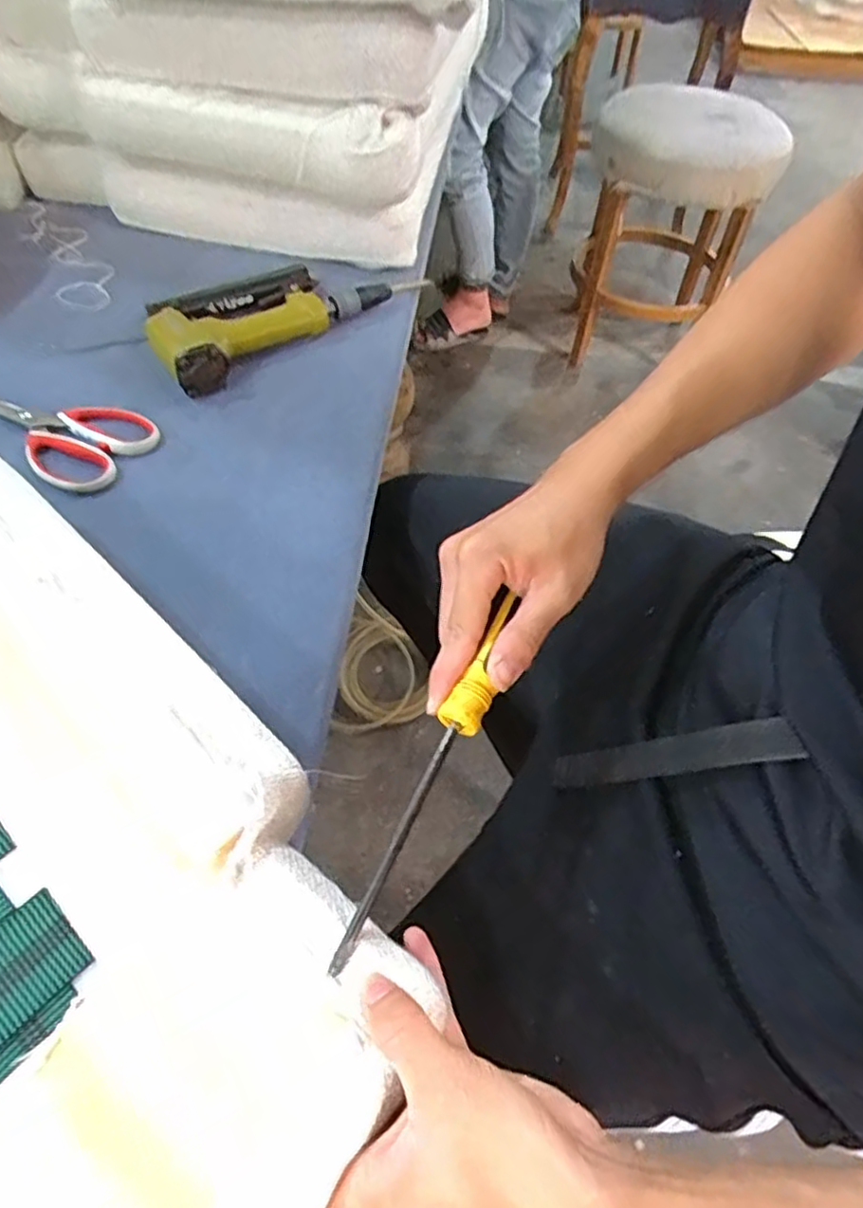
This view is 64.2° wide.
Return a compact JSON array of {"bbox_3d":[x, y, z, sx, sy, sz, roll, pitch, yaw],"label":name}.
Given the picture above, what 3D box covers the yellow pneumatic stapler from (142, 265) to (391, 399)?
[{"bbox_3d":[-0.175,-0.303,0.706,0.253,0.042,0.121,-37,65,-25],"label":"yellow pneumatic stapler"}]

